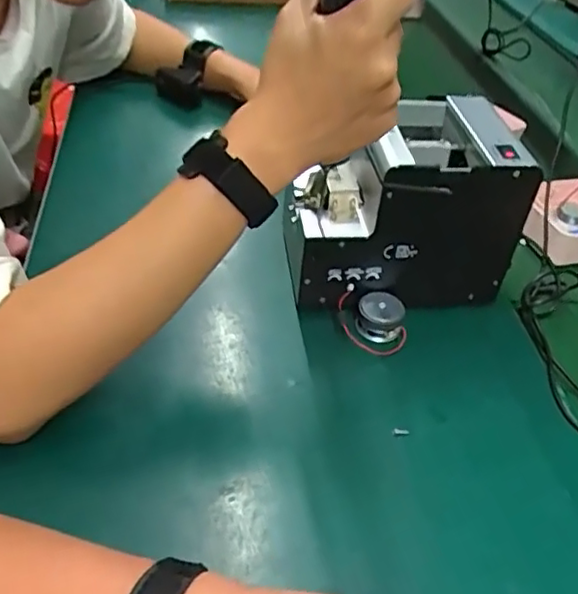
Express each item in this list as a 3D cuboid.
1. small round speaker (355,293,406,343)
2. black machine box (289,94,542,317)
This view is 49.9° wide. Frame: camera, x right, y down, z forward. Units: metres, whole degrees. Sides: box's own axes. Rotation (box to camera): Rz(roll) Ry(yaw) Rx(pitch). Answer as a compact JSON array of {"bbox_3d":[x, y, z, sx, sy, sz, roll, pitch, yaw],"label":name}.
[{"bbox_3d":[0.078,0.016,0.528,0.037,0.027,0.036,4,41,-3],"label":"small round speaker"},{"bbox_3d":[0.097,-0.081,0.550,0.176,0.149,0.129,2,41,-6],"label":"black machine box"}]

